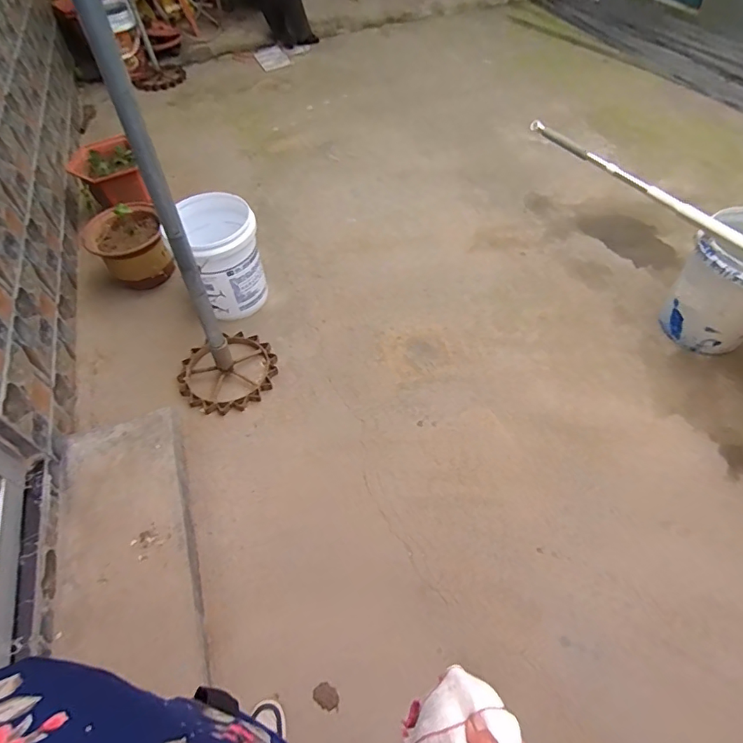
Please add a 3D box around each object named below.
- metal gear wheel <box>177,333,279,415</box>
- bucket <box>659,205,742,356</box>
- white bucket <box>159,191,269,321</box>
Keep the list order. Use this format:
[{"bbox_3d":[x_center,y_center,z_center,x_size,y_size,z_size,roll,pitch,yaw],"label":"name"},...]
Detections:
[{"bbox_3d":[-0.469,0.003,1.541,0.316,0.064,0.280,-18,56,-10],"label":"metal gear wheel"},{"bbox_3d":[1.126,-0.280,1.474,0.324,0.348,0.288,-39,62,-20],"label":"bucket"},{"bbox_3d":[-0.525,-0.396,1.649,0.281,0.349,0.279,-29,58,-17],"label":"white bucket"}]

